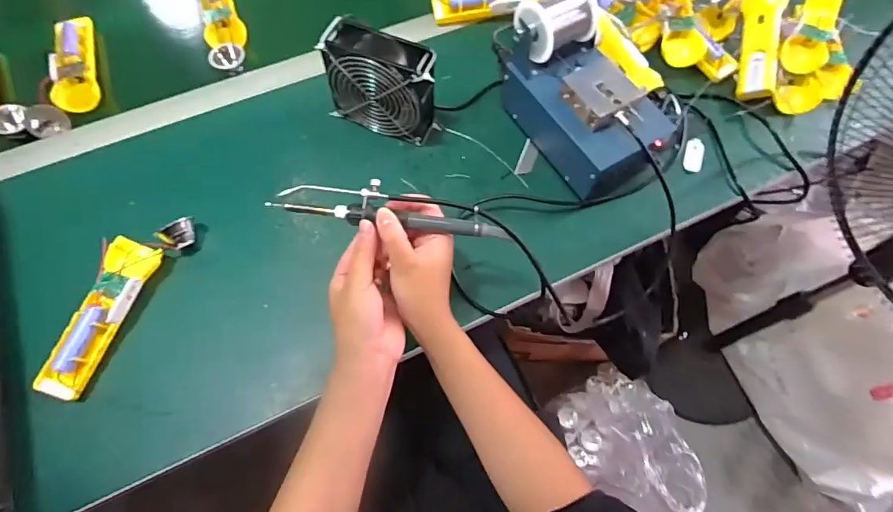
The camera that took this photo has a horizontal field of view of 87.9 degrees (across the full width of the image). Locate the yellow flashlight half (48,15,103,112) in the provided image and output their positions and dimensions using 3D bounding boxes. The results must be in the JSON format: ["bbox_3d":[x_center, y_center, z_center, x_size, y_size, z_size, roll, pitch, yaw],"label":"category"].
[{"bbox_3d":[-0.499,-0.259,0.621,0.048,0.027,0.159,-19,67,-10],"label":"yellow flashlight half"}]

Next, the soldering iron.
[{"bbox_3d":[-0.045,-0.042,0.407,0.207,0.020,0.035,8,65,-5],"label":"soldering iron"}]

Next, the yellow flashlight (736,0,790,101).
[{"bbox_3d":[0.430,-0.300,0.632,0.044,0.041,0.207,17,66,6],"label":"yellow flashlight"}]

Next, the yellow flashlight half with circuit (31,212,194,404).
[{"bbox_3d":[-0.347,0.043,0.487,0.064,0.035,0.206,22,66,8],"label":"yellow flashlight half with circuit"}]

